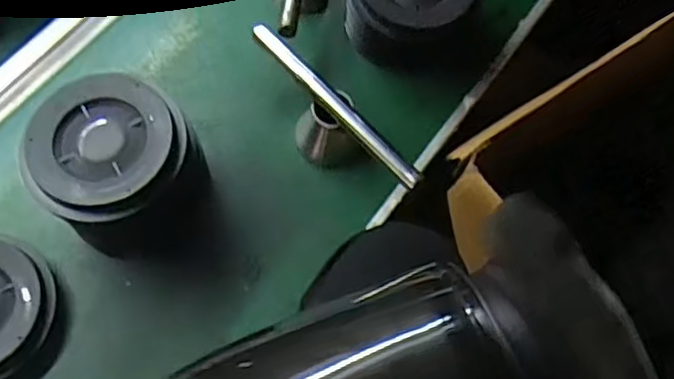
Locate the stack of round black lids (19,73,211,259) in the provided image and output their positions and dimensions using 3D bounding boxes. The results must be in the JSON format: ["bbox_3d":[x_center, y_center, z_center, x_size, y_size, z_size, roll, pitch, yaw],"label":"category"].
[{"bbox_3d":[-0.172,-0.014,0.556,0.123,0.102,0.122,40,70,13],"label":"stack of round black lids"}]

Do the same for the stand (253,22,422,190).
[{"bbox_3d":[-0.010,-0.060,0.609,0.046,0.066,0.200,-35,72,-17],"label":"stand"}]

